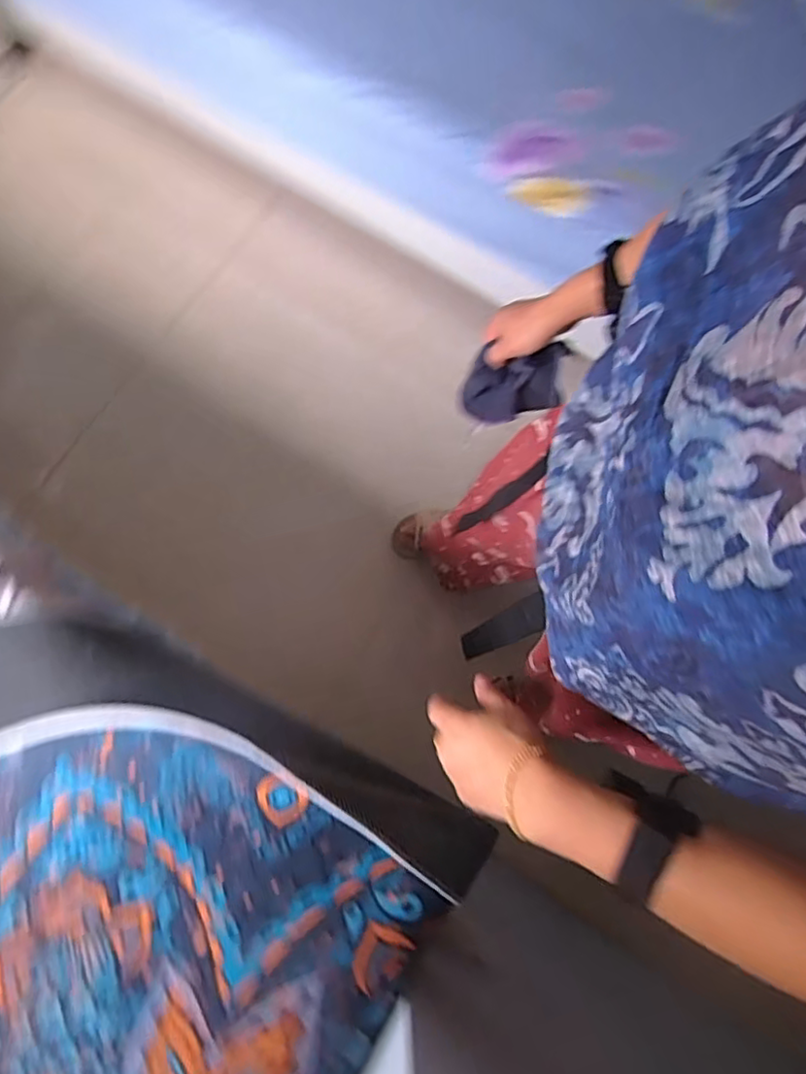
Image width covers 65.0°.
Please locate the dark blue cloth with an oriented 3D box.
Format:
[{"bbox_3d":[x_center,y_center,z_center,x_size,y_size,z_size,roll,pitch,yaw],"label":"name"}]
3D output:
[{"bbox_3d":[0.123,-0.165,0.708,0.102,0.089,0.059,-3,79,-2],"label":"dark blue cloth"}]

